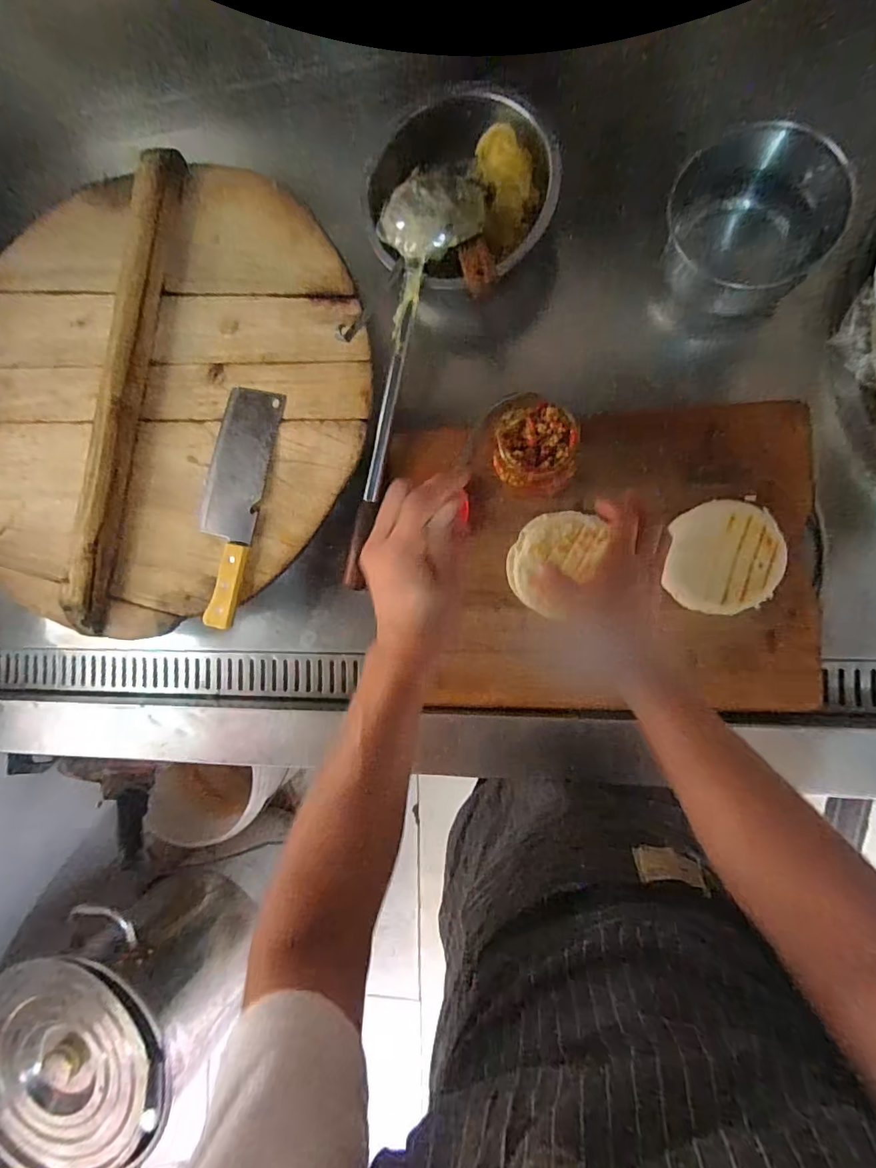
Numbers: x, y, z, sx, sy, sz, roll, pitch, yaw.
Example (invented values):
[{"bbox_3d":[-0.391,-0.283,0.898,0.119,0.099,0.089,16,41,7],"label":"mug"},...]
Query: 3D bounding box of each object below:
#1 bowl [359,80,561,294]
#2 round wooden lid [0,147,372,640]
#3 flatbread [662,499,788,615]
[{"bbox_3d":[0.021,-0.410,0.560,0.205,0.094,0.203,0,88,9],"label":"bowl"},{"bbox_3d":[-0.344,-0.212,0.591,0.523,0.063,0.511,0,88,9],"label":"round wooden lid"},{"bbox_3d":[0.285,-0.027,0.509,0.101,0.017,0.111,8,82,21],"label":"flatbread"}]

